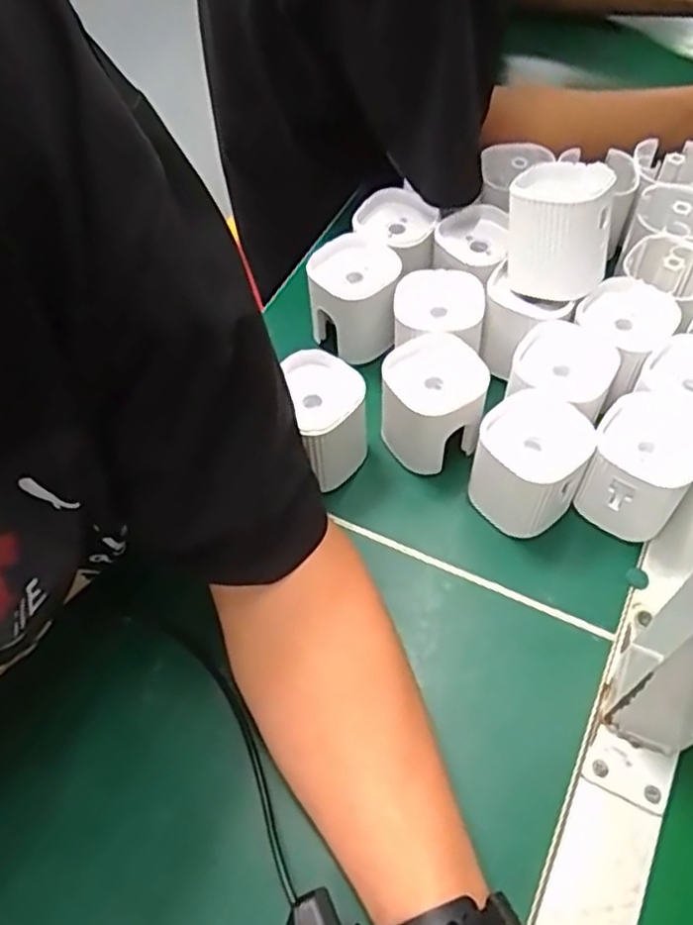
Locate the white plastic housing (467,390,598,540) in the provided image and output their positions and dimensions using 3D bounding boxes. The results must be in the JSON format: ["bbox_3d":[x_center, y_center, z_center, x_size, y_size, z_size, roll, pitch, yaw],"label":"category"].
[{"bbox_3d":[0.102,0.003,0.404,0.056,0.063,0.059,27,61,18],"label":"white plastic housing"}]

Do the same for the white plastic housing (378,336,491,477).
[{"bbox_3d":[0.050,-0.033,0.427,0.056,0.062,0.053,-31,61,-18],"label":"white plastic housing"}]

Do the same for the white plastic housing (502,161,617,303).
[{"bbox_3d":[0.127,-0.141,0.429,0.062,0.064,0.063,18,59,13],"label":"white plastic housing"}]

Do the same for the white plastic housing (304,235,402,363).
[{"bbox_3d":[0.006,-0.110,0.482,0.058,0.053,0.068,6,57,6],"label":"white plastic housing"}]

